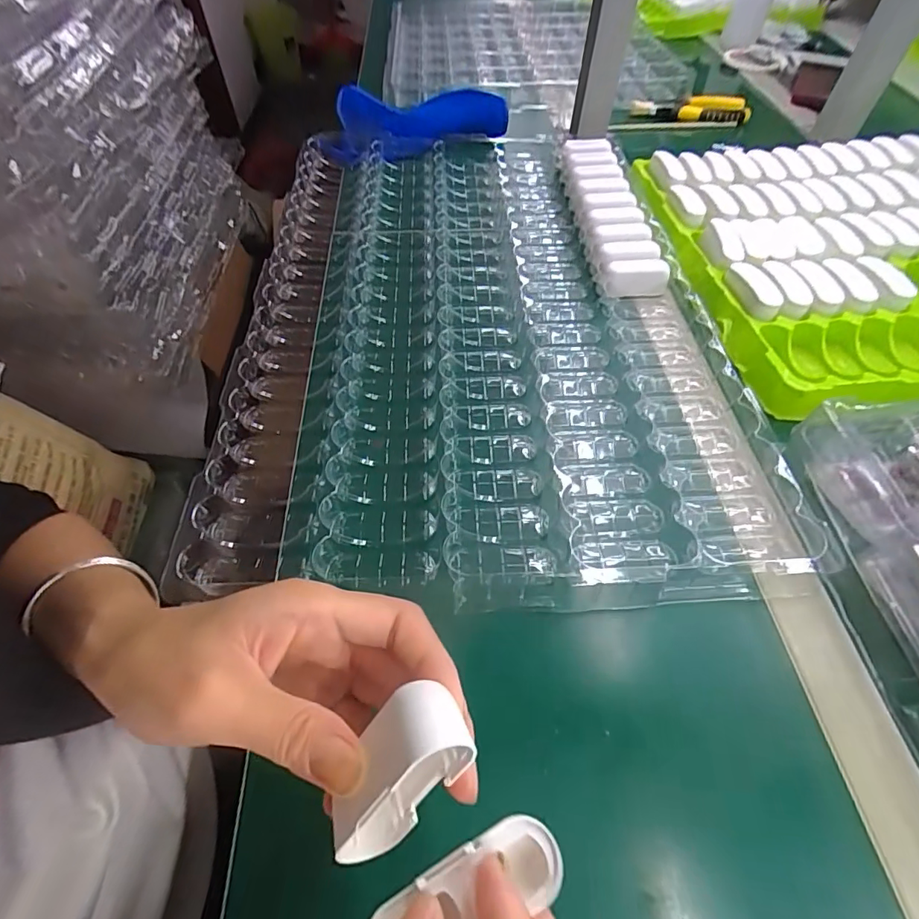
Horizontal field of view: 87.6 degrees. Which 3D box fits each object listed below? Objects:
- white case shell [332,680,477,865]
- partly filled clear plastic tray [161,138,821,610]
[{"bbox_3d":[-0.022,0.105,0.155,0.030,0.065,0.021,32,20,24],"label":"white case shell"},{"bbox_3d":[0.013,-0.149,0.451,0.383,0.041,0.575,-2,55,-2],"label":"partly filled clear plastic tray"}]

